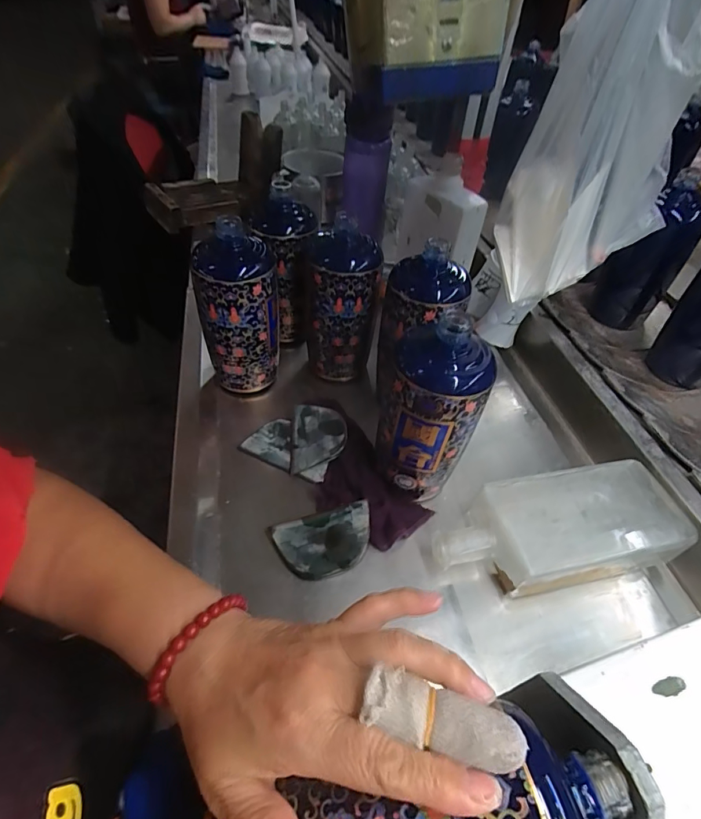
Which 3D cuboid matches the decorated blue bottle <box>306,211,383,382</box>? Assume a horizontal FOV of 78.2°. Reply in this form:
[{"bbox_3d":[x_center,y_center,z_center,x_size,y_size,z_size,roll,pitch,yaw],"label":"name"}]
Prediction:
[{"bbox_3d":[-0.011,-0.117,0.493,0.080,0.167,0.068,3,48,2],"label":"decorated blue bottle"}]

